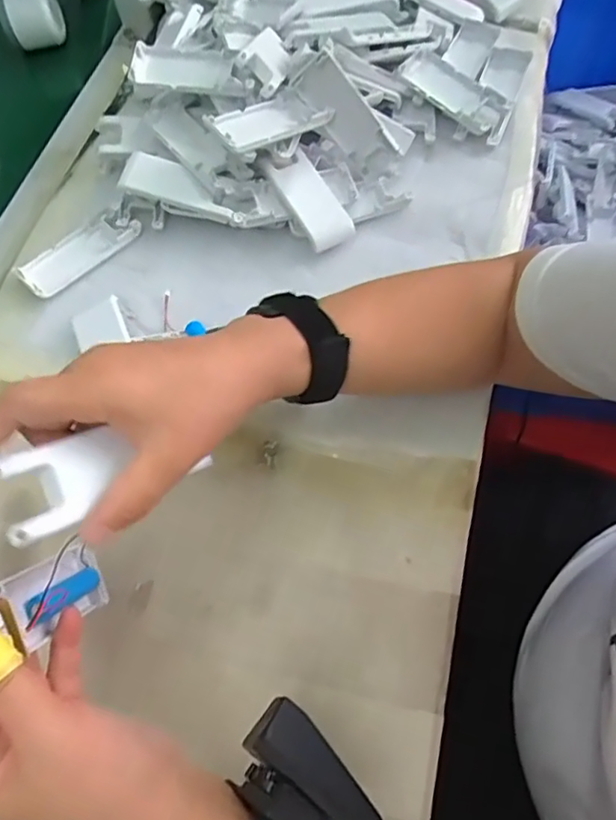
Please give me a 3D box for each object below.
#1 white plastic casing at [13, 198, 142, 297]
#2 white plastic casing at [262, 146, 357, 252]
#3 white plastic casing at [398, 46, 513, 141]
[{"bbox_3d":[-0.190,-0.136,0.494,0.107,0.014,0.040,-41,67,-17],"label":"white plastic casing"},{"bbox_3d":[0.001,-0.177,0.490,0.039,0.010,0.097,-32,81,-13],"label":"white plastic casing"},{"bbox_3d":[0.136,-0.286,0.533,0.107,0.033,0.046,35,69,19],"label":"white plastic casing"}]

